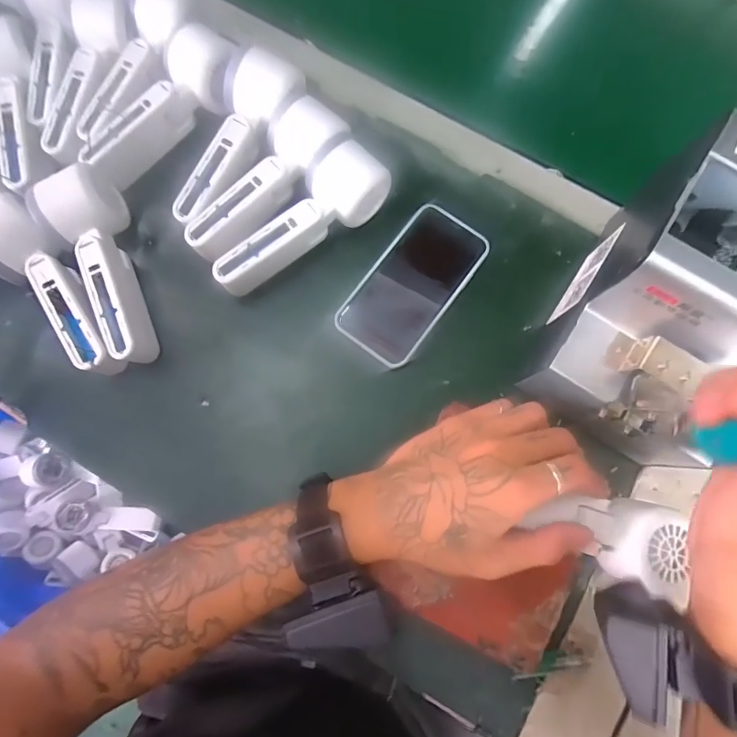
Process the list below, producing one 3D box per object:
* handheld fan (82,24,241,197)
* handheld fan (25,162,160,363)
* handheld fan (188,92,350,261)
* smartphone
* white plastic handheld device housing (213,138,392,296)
[{"bbox_3d":[-0.182,-0.226,0.391,0.061,0.047,0.162,44,93,7],"label":"handheld fan"},{"bbox_3d":[-0.217,-0.080,0.362,0.051,0.057,0.165,-18,79,-5],"label":"handheld fan"},{"bbox_3d":[-0.088,-0.159,0.382,0.056,0.053,0.164,43,93,7],"label":"handheld fan"},{"bbox_3d":[0.040,-0.074,0.385,0.075,0.007,0.143,36,79,6],"label":"smartphone"},{"bbox_3d":[-0.054,-0.119,0.366,0.047,0.049,0.160,44,80,8],"label":"white plastic handheld device housing"}]

